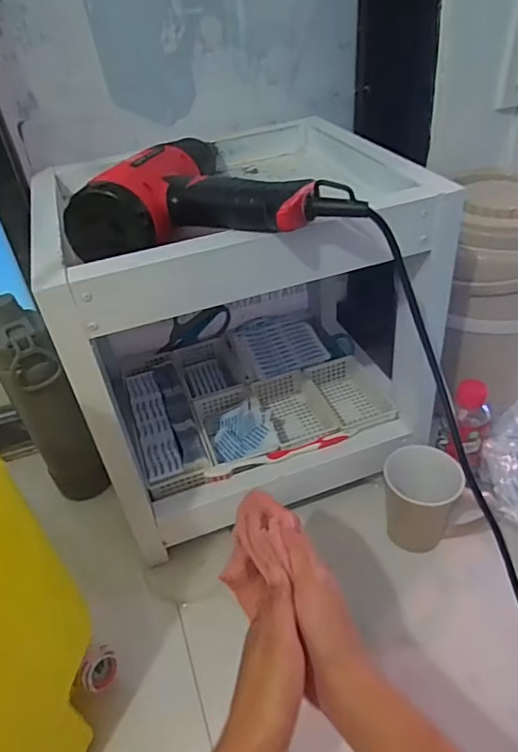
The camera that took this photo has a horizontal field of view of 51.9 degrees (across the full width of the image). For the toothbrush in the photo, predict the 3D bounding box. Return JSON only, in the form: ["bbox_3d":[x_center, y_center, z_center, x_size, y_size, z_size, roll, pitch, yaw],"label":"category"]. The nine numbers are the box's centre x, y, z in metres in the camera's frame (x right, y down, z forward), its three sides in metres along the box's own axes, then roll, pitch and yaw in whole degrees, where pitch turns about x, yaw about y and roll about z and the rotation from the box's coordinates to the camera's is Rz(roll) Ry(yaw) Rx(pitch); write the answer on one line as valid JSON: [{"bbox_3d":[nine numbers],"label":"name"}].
[{"bbox_3d":[0.027,0.089,0.598,0.177,0.017,0.019,-16,41,-13],"label":"toothbrush"}]

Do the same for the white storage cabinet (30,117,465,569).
[{"bbox_3d":[-0.017,-0.075,0.620,0.369,0.312,0.339,-14,41,-10],"label":"white storage cabinet"}]

